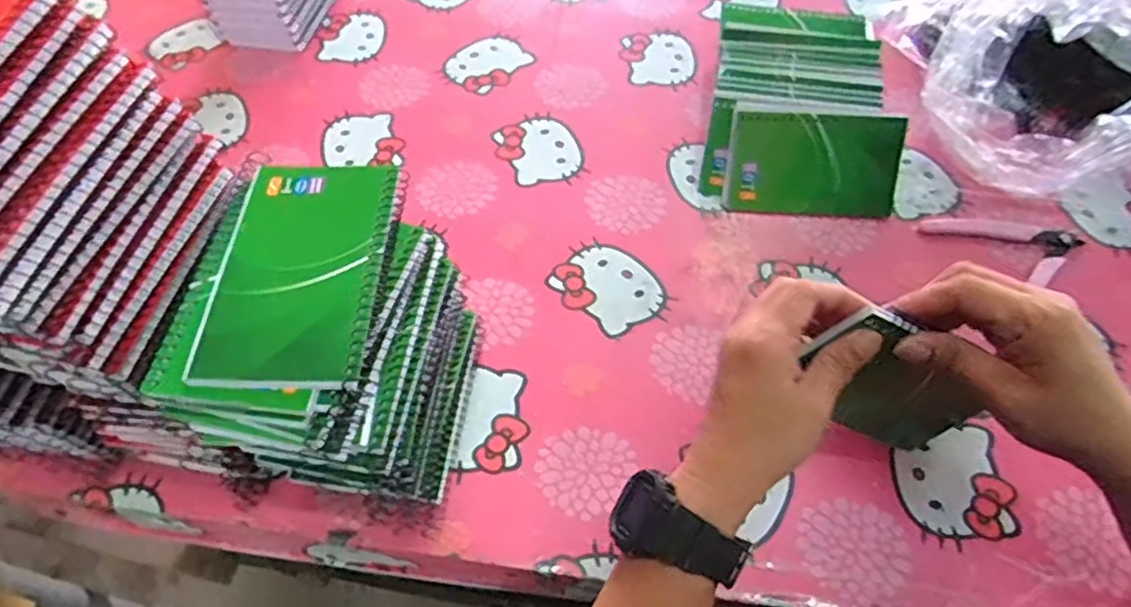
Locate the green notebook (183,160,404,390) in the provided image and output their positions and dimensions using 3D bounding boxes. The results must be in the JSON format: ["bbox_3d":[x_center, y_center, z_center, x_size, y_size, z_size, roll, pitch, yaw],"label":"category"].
[{"bbox_3d":[-0.132,-0.020,0.346,0.082,0.008,0.132,2,58,3],"label":"green notebook"}]

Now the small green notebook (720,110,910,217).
[{"bbox_3d":[0.203,-0.114,0.552,0.131,0.081,0.008,4,21,4],"label":"small green notebook"}]

